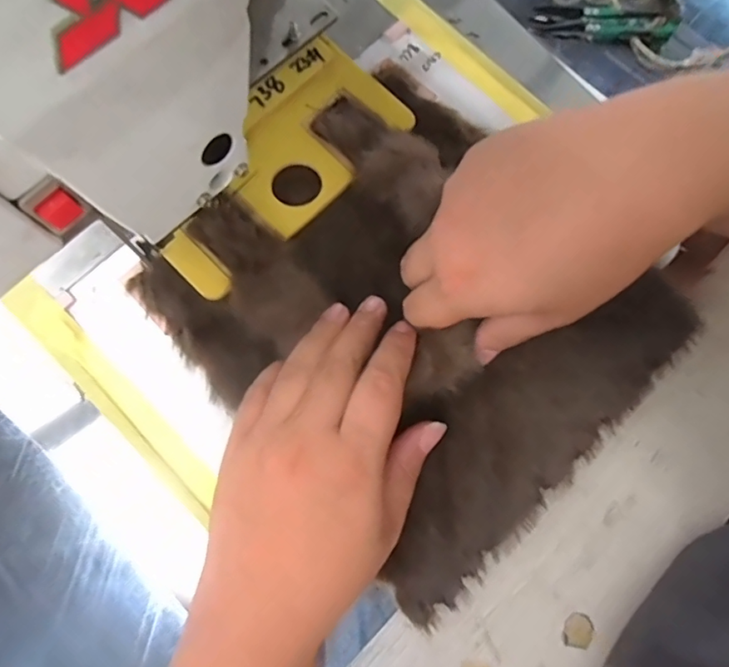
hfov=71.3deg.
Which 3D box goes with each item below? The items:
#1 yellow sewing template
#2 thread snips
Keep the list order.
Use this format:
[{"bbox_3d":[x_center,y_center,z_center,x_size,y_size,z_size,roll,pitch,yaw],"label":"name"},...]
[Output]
[{"bbox_3d":[-0.059,-0.111,0.329,0.090,0.005,0.181,44,80,5],"label":"yellow sewing template"},{"bbox_3d":[0.177,-0.233,0.379,0.101,0.013,0.029,9,76,1],"label":"thread snips"}]

